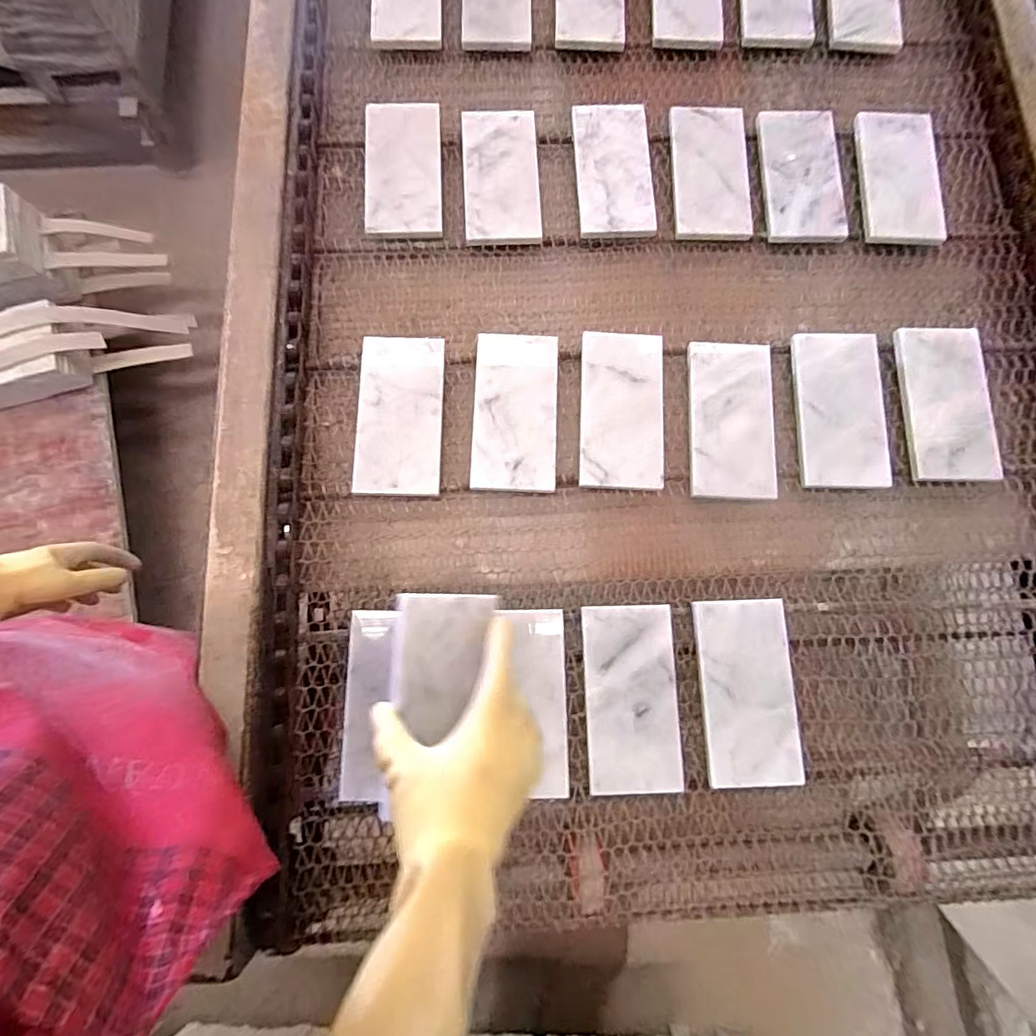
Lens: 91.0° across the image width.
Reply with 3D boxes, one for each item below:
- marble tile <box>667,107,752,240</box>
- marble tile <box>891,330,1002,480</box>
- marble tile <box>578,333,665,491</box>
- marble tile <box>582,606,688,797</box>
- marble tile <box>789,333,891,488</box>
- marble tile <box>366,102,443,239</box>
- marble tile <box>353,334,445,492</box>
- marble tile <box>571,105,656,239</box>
[{"bbox_3d":[0.205,-0.374,0.540,0.085,0.014,0.158,3,77,0],"label":"marble tile"},{"bbox_3d":[0.418,-0.111,0.495,0.082,0.011,0.154,1,78,0],"label":"marble tile"},{"bbox_3d":[0.100,-0.105,0.488,0.078,0.006,0.155,3,78,0],"label":"marble tile"},{"bbox_3d":[0.098,0.155,0.438,0.077,0.005,0.153,-1,82,-2],"label":"marble tile"},{"bbox_3d":[0.310,-0.105,0.491,0.079,0.006,0.155,1,79,6],"label":"marble tile"},{"bbox_3d":[-0.120,-0.363,0.529,0.077,0.009,0.147,-3,79,0],"label":"marble tile"},{"bbox_3d":[-0.111,-0.098,0.479,0.078,0.006,0.155,0,76,-4],"label":"marble tile"},{"bbox_3d":[0.100,-0.369,0.540,0.077,0.016,0.152,-1,77,-1],"label":"marble tile"}]

